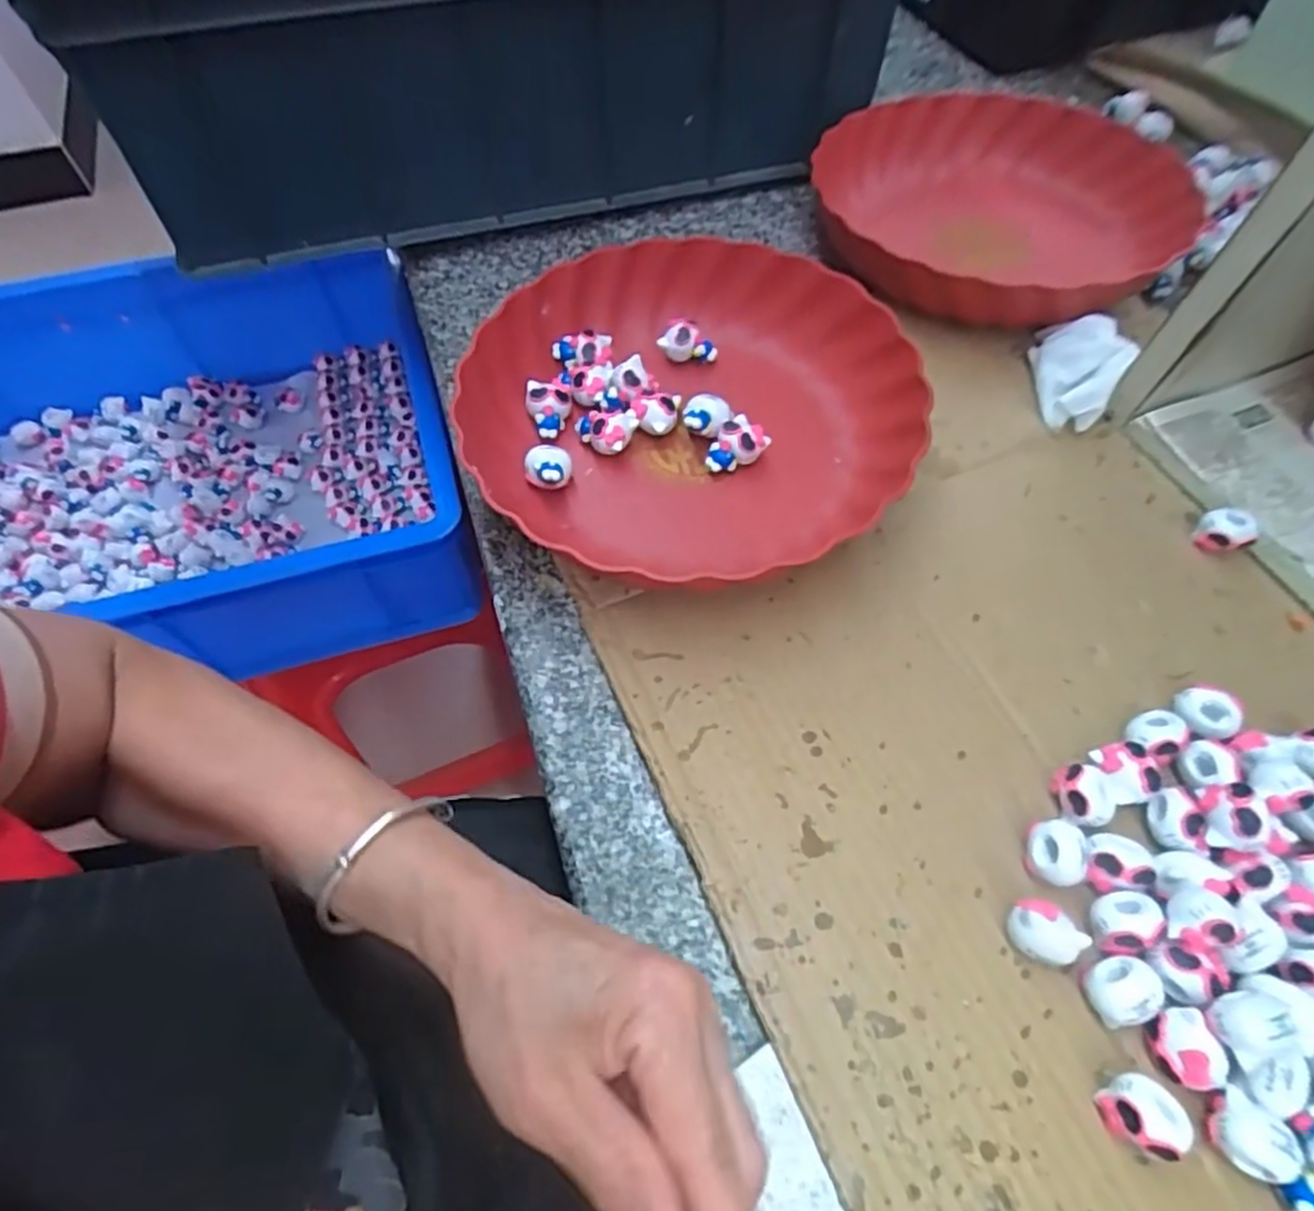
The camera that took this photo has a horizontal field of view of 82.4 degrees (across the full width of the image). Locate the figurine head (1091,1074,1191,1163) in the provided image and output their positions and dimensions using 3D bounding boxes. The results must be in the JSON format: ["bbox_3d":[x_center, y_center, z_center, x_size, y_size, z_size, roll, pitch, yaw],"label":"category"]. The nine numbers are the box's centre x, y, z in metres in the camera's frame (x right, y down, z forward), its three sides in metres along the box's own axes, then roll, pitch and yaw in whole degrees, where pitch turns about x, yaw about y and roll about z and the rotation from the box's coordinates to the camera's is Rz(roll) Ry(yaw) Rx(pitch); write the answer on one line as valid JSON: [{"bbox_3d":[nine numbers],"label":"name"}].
[{"bbox_3d":[0.171,0.179,0.265,0.024,0.020,0.020,38,66,18],"label":"figurine head"}]

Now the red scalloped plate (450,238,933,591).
[{"bbox_3d":[0.014,-0.111,0.408,0.227,0.048,0.221,1,61,-1],"label":"red scalloped plate"}]

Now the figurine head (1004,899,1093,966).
[{"bbox_3d":[0.151,0.129,0.294,0.026,0.019,0.021,9,61,4],"label":"figurine head"}]

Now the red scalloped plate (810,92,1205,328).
[{"bbox_3d":[0.225,-0.264,0.507,0.234,0.051,0.215,1,61,-1],"label":"red scalloped plate"}]

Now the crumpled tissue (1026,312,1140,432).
[{"bbox_3d":[0.243,-0.137,0.444,0.051,0.040,0.062,31,64,15],"label":"crumpled tissue"}]

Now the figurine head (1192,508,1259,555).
[{"bbox_3d":[0.295,-0.037,0.391,0.019,0.024,0.024,-31,66,-17],"label":"figurine head"}]

